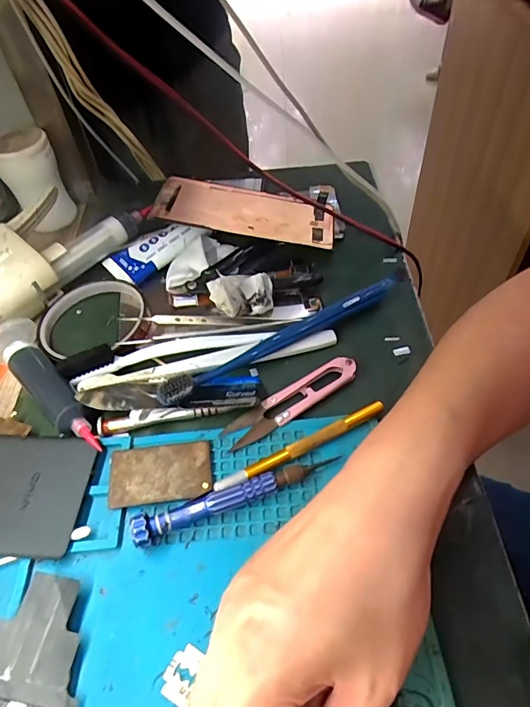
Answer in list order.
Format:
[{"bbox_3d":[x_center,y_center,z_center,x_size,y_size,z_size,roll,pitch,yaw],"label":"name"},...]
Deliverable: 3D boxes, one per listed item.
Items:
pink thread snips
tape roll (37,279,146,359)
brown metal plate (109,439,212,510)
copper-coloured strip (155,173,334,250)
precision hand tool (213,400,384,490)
[{"bbox_3d":[0.019,0.030,0.299,0.097,0.008,0.022,-26,54,-16],"label":"pink thread snips"},{"bbox_3d":[-0.140,-0.033,0.363,0.084,0.015,0.078,-2,51,3],"label":"tape roll"},{"bbox_3d":[-0.063,0.072,0.275,0.060,0.005,0.038,-6,51,0],"label":"brown metal plate"},{"bbox_3d":[-0.018,-0.132,0.414,0.162,0.006,0.075,9,50,-1],"label":"copper-coloured strip"},{"bbox_3d":[0.023,0.057,0.275,0.113,0.012,0.008,-22,53,-13],"label":"precision hand tool"}]

